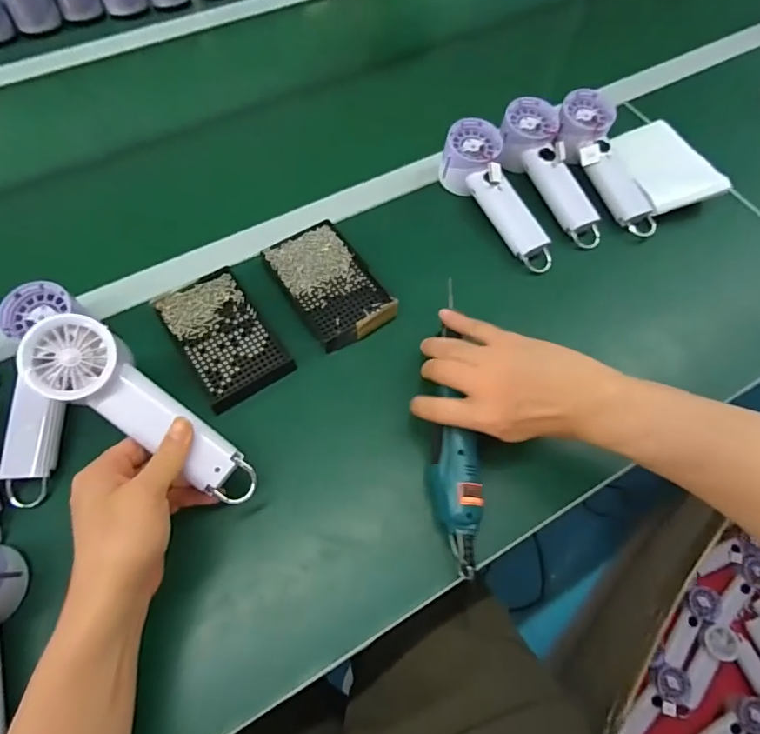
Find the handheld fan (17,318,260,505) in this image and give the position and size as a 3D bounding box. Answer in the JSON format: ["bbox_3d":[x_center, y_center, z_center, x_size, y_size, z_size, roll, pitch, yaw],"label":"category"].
[{"bbox_3d":[-0.176,0.036,0.380,0.190,0.032,0.057,40,66,-13],"label":"handheld fan"}]

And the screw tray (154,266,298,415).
[{"bbox_3d":[-0.157,-0.032,0.495,0.082,0.015,0.139,-32,69,-17],"label":"screw tray"}]

